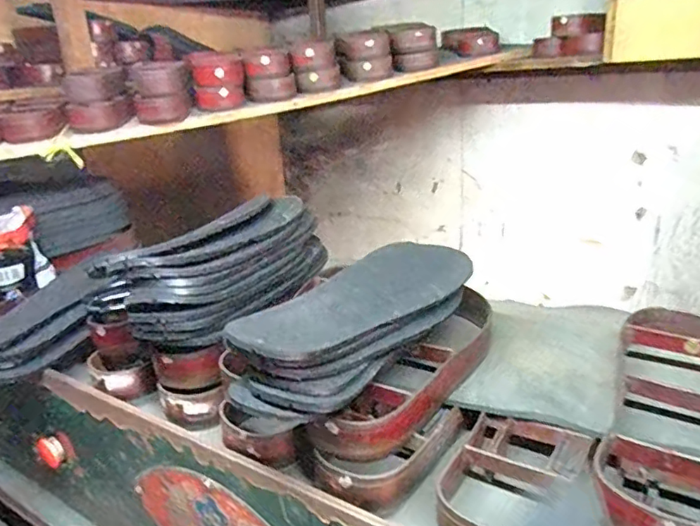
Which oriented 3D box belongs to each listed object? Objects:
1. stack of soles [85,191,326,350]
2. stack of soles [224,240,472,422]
[{"bbox_3d":[-0.141,0.004,0.616,0.109,0.091,0.277,6,22,25],"label":"stack of soles"},{"bbox_3d":[0.010,0.048,0.524,0.108,0.060,0.287,12,25,37],"label":"stack of soles"}]

